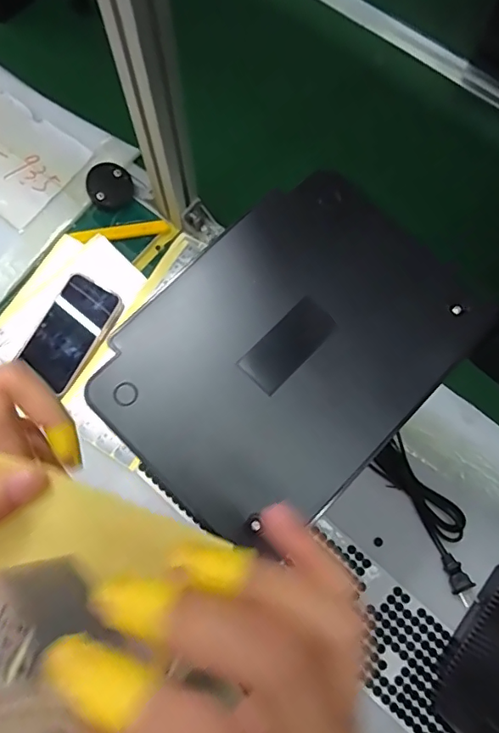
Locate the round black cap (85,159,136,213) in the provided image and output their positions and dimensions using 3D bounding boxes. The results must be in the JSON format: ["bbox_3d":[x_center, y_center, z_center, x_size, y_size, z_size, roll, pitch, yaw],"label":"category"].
[{"bbox_3d":[-0.185,-0.240,0.683,0.059,0.012,0.066,-28,76,-8],"label":"round black cap"}]

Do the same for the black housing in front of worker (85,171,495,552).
[{"bbox_3d":[0.020,-0.009,0.275,0.137,0.013,0.183,43,79,10],"label":"black housing in front of worker"}]

